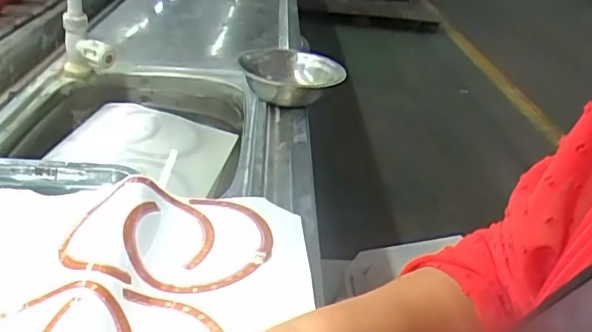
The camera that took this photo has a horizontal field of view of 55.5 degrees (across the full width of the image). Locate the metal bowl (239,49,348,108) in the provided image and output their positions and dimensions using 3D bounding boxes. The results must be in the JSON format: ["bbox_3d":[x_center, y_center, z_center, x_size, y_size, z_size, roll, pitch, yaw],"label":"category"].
[{"bbox_3d":[-0.008,-0.141,0.878,0.158,0.053,0.158,6,29,-3],"label":"metal bowl"}]

